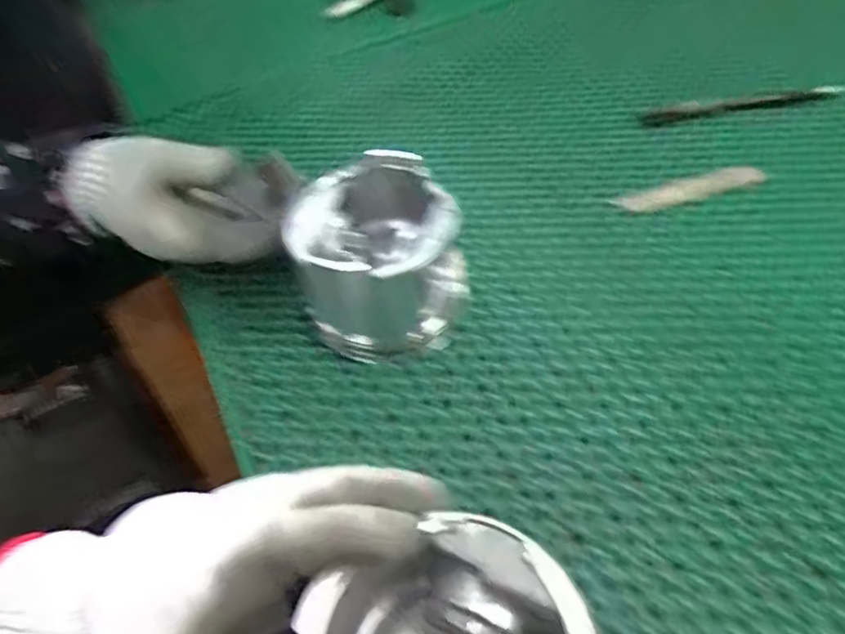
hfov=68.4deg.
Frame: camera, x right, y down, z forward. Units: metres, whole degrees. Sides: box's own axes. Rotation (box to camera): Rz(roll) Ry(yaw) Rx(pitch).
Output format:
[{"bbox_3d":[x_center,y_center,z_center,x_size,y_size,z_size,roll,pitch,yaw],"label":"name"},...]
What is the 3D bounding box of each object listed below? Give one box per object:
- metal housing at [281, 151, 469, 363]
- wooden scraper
[{"bbox_3d":[-0.024,-0.042,0.374,0.084,0.077,0.118,-10,49,-2],"label":"metal housing"},{"bbox_3d":[0.189,-0.089,0.434,0.104,0.005,0.024,-13,49,-4],"label":"wooden scraper"}]

